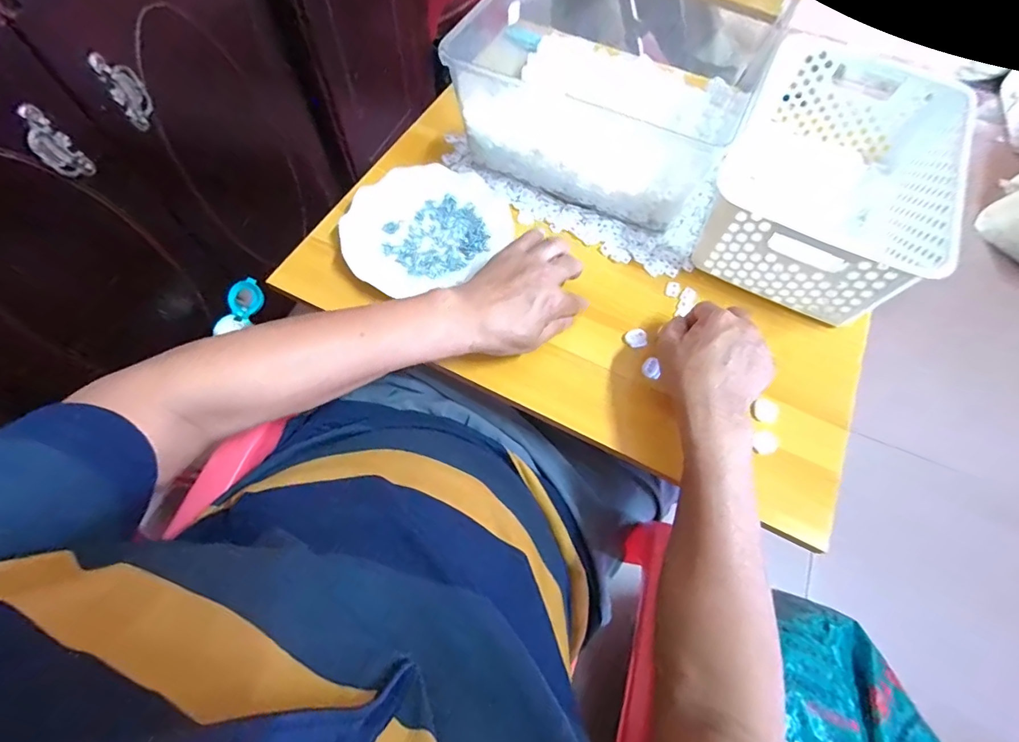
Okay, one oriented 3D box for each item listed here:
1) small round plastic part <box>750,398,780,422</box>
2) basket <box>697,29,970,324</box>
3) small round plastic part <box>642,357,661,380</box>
[{"bbox_3d":[0.242,0.037,0.431,0.017,0.015,0.021,-10,65,-7],"label":"small round plastic part"},{"bbox_3d":[0.350,-0.209,0.502,0.205,0.099,0.303,27,66,10],"label":"basket"},{"bbox_3d":[0.140,-0.003,0.453,0.013,0.011,0.021,-6,64,-5],"label":"small round plastic part"}]

